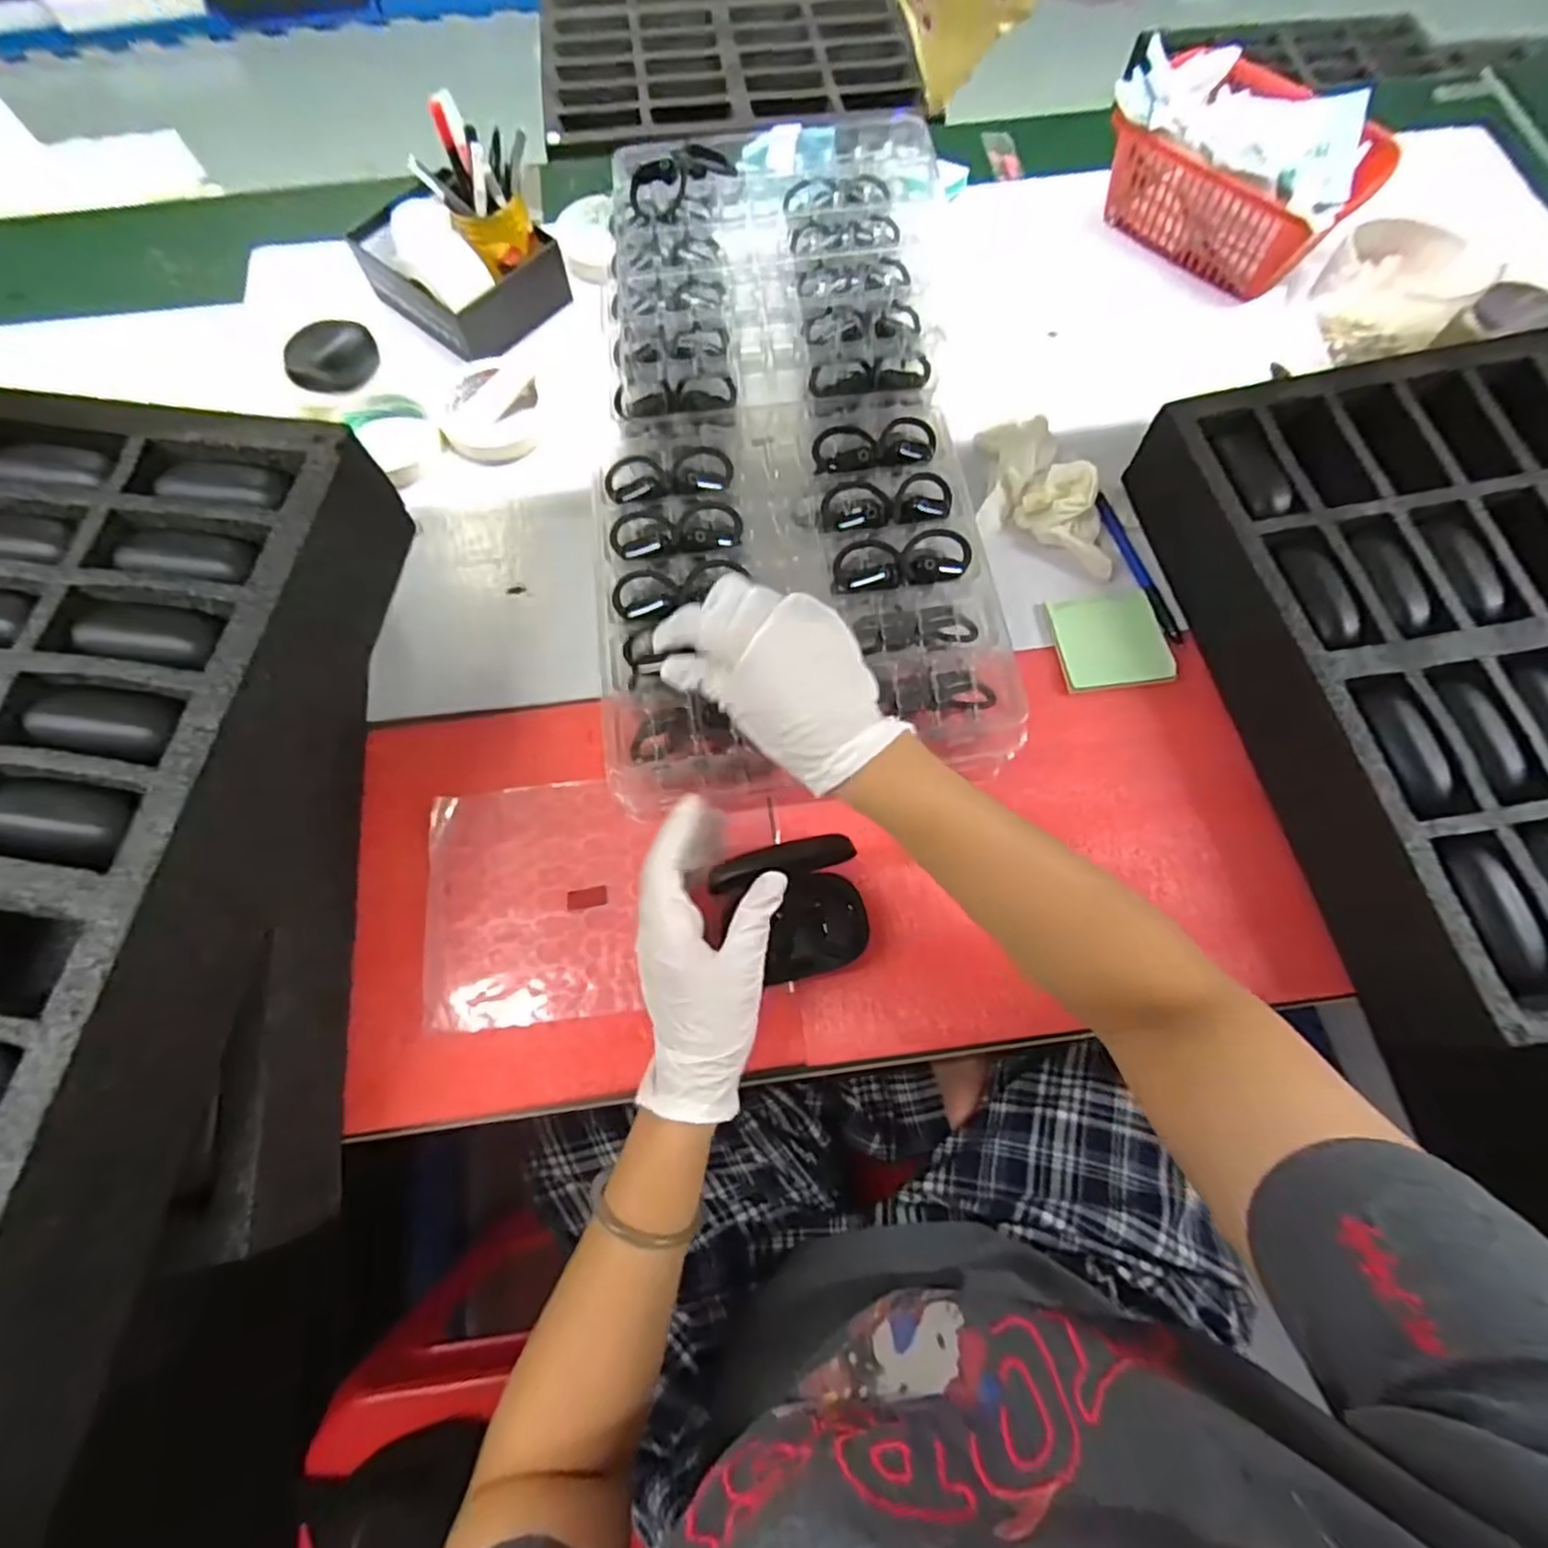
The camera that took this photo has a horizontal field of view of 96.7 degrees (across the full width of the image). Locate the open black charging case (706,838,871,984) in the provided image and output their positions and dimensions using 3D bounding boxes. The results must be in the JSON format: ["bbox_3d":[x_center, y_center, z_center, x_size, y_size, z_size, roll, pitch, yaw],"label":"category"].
[{"bbox_3d":[0.012,0.082,0.415,0.083,0.061,0.073,-12,69,-3],"label":"open black charging case"}]

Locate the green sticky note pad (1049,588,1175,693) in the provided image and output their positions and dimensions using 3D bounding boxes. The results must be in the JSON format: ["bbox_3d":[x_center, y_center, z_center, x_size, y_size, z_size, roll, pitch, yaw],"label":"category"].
[{"bbox_3d":[0.245,-0.099,0.502,0.077,0.007,0.077,-7,70,-2],"label":"green sticky note pad"}]

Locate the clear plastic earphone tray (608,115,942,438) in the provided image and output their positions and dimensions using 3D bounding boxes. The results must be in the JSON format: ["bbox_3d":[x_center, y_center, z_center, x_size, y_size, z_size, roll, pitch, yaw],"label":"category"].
[{"bbox_3d":[0.005,-0.389,0.535,0.258,0.050,0.266,-5,70,-1],"label":"clear plastic earphone tray"}]

